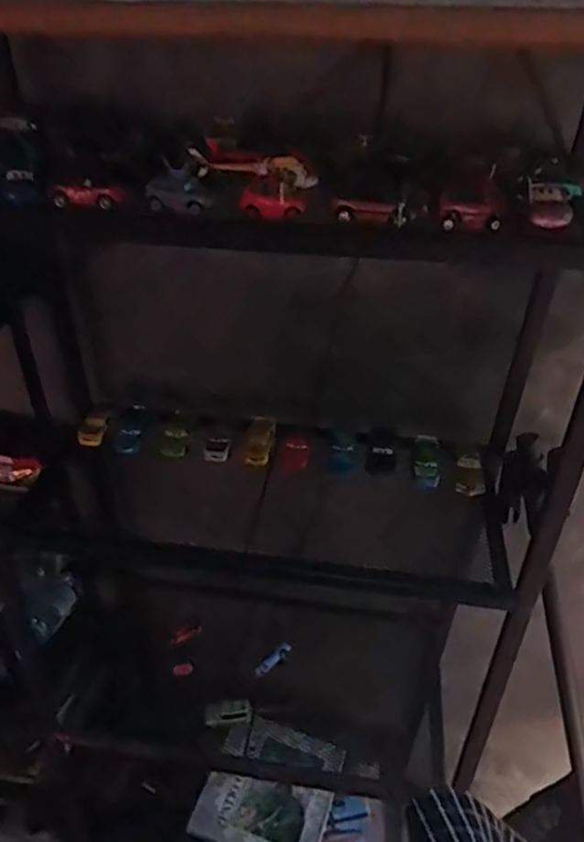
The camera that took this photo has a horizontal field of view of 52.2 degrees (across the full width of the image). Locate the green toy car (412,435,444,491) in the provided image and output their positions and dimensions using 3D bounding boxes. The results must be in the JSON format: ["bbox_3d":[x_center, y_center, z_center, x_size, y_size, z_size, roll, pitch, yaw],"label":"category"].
[{"bbox_3d":[0.168,0.050,0.737,0.038,0.022,0.073,6,49,6],"label":"green toy car"}]

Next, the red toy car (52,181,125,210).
[{"bbox_3d":[-0.158,-0.176,0.466,0.053,0.017,0.019,-3,37,-6],"label":"red toy car"}]

